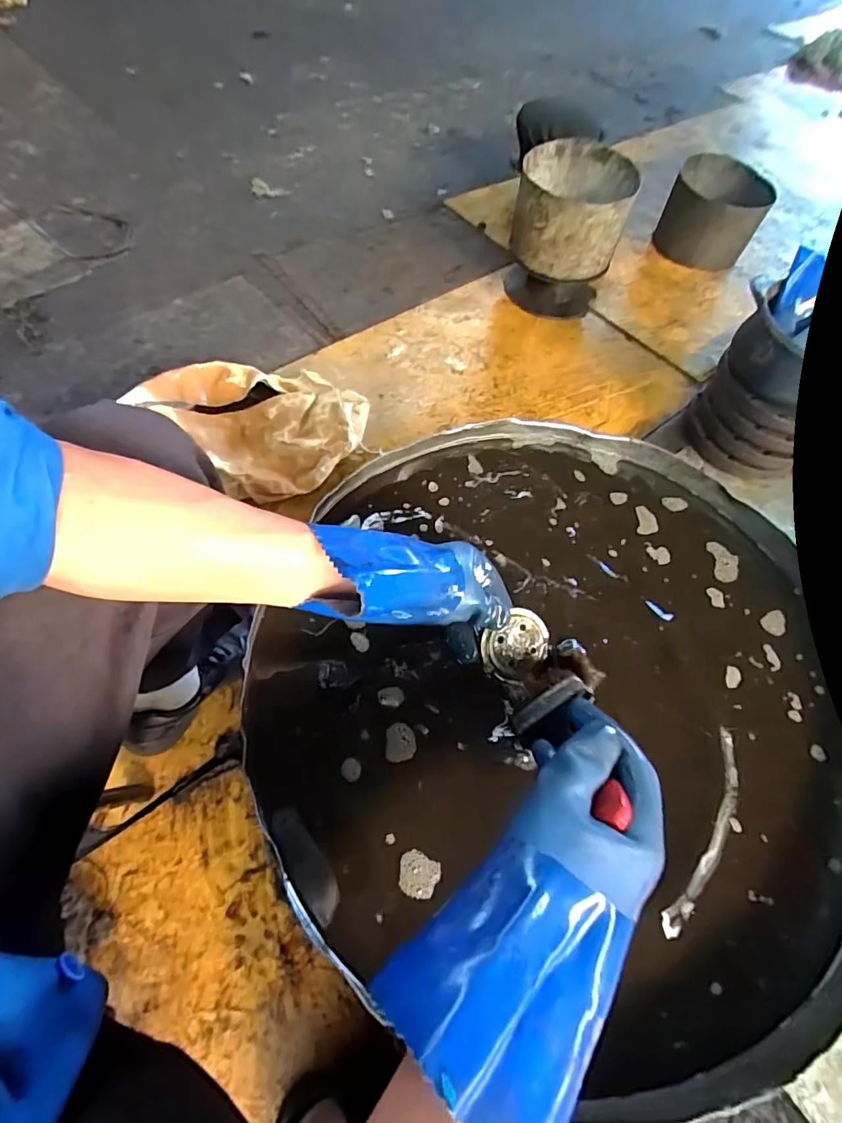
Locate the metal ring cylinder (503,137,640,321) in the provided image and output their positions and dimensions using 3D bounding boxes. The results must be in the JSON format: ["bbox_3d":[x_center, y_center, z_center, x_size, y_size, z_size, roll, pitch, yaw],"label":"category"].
[{"bbox_3d":[0.379,-0.864,1.327,0.279,0.295,0.273,14,61,4],"label":"metal ring cylinder"}]

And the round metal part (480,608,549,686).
[{"bbox_3d":[0.091,0.081,0.471,0.070,0.005,0.054,-42,92,-11],"label":"round metal part"}]

